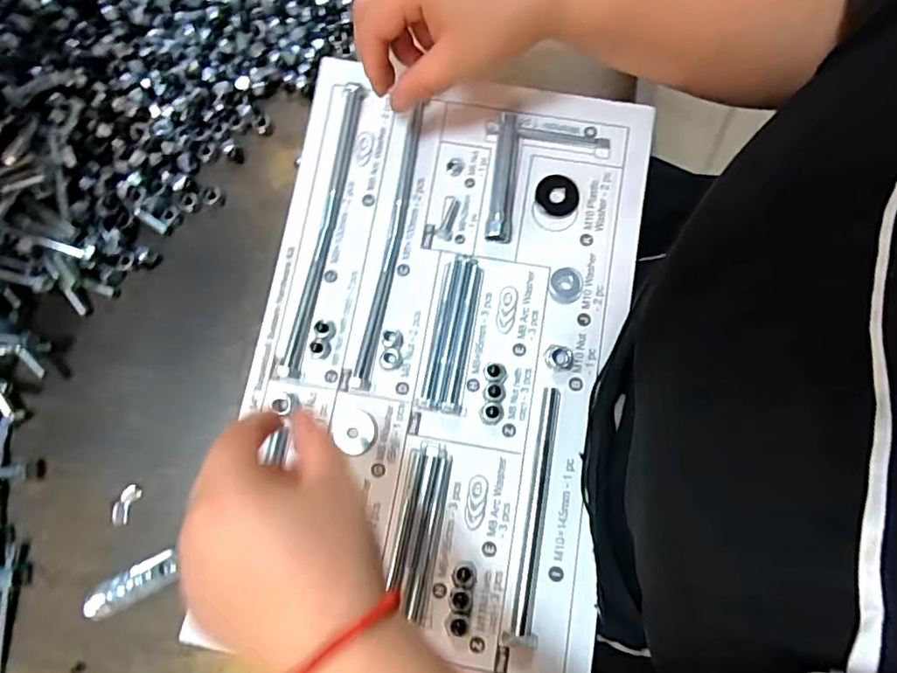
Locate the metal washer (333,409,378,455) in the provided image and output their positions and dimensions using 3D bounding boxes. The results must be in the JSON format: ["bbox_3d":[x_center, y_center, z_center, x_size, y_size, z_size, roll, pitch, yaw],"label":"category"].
[{"bbox_3d":[-0.060,0.062,0.359,0.026,0.004,0.029,2,78,3],"label":"metal washer"}]

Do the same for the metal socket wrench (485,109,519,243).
[{"bbox_3d":[0.039,-0.109,0.381,0.016,0.013,0.088,7,79,4],"label":"metal socket wrench"}]

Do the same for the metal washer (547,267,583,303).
[{"bbox_3d":[0.079,-0.035,0.373,0.022,0.004,0.025,7,79,4],"label":"metal washer"}]

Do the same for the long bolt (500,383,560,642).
[{"bbox_3d":[0.052,0.106,0.336,0.017,0.018,0.151,7,79,3],"label":"long bolt"}]

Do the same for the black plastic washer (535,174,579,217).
[{"bbox_3d":[0.075,-0.098,0.381,0.029,0.004,0.030,-4,78,1],"label":"black plastic washer"}]

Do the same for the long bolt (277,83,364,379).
[{"bbox_3d":[-0.088,-0.075,0.379,0.016,0.015,0.207,11,79,4],"label":"long bolt"}]

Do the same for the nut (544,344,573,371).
[{"bbox_3d":[0.072,0.013,0.361,0.016,0.008,0.016,0,78,2],"label":"nut"}]

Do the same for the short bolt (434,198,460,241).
[{"bbox_3d":[-0.001,-0.082,0.383,0.011,0.007,0.031,14,79,4],"label":"short bolt"}]

